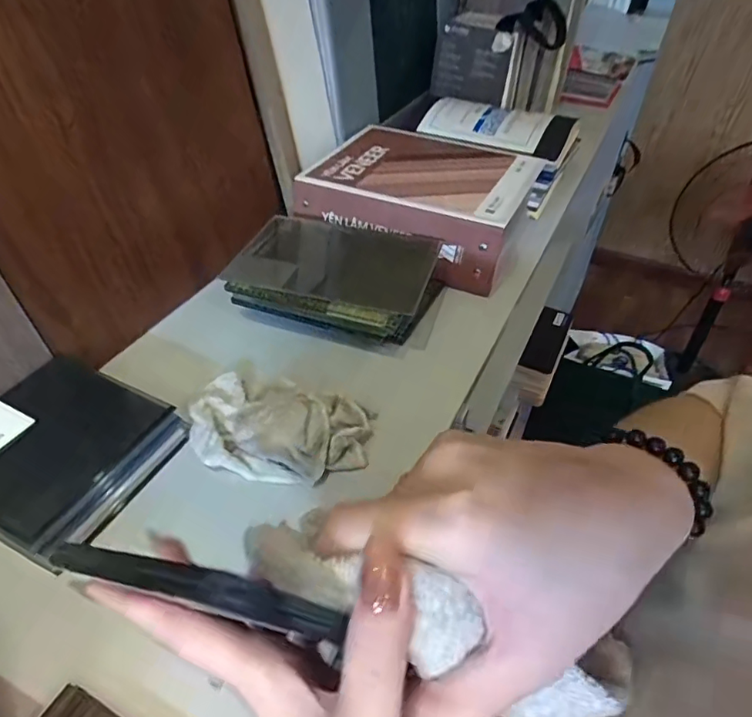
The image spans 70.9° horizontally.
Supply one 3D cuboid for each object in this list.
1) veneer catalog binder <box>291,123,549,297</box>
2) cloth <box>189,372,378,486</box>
[{"bbox_3d":[0.045,-0.185,0.594,0.237,0.065,0.196,18,46,19],"label":"veneer catalog binder"},{"bbox_3d":[-0.073,0.044,0.387,0.134,0.035,0.081,8,43,9],"label":"cloth"}]

